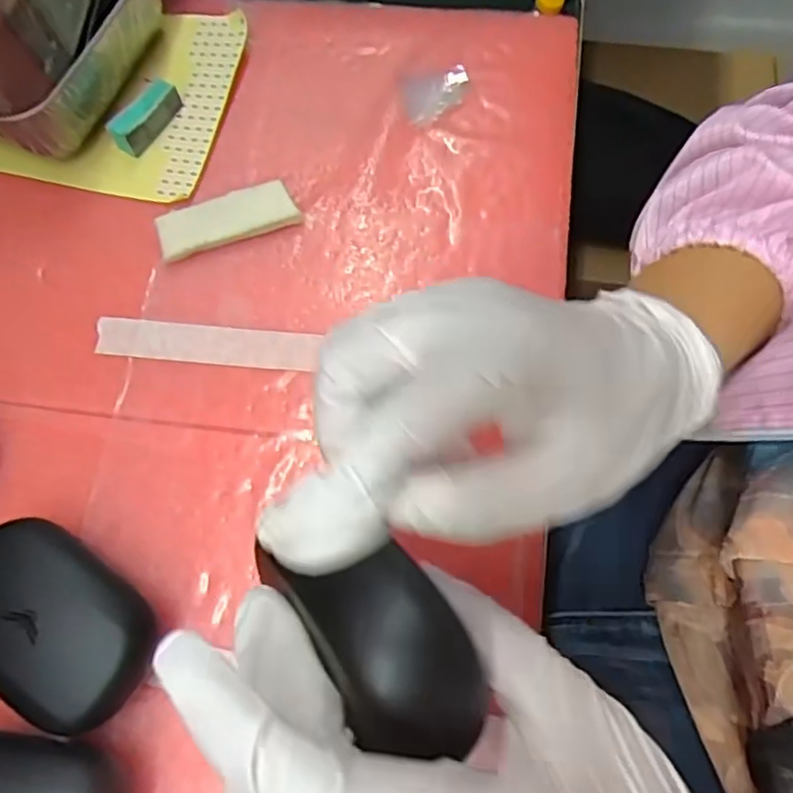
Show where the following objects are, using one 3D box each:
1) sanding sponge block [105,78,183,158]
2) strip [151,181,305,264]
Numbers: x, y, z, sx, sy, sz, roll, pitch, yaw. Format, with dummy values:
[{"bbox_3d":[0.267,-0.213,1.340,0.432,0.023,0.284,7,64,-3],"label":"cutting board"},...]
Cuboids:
[{"bbox_3d":[-0.131,-0.146,0.338,0.015,0.018,0.041,38,77,14],"label":"sanding sponge block"},{"bbox_3d":[-0.085,-0.089,0.323,0.068,0.012,0.023,-19,71,-4],"label":"strip"}]

